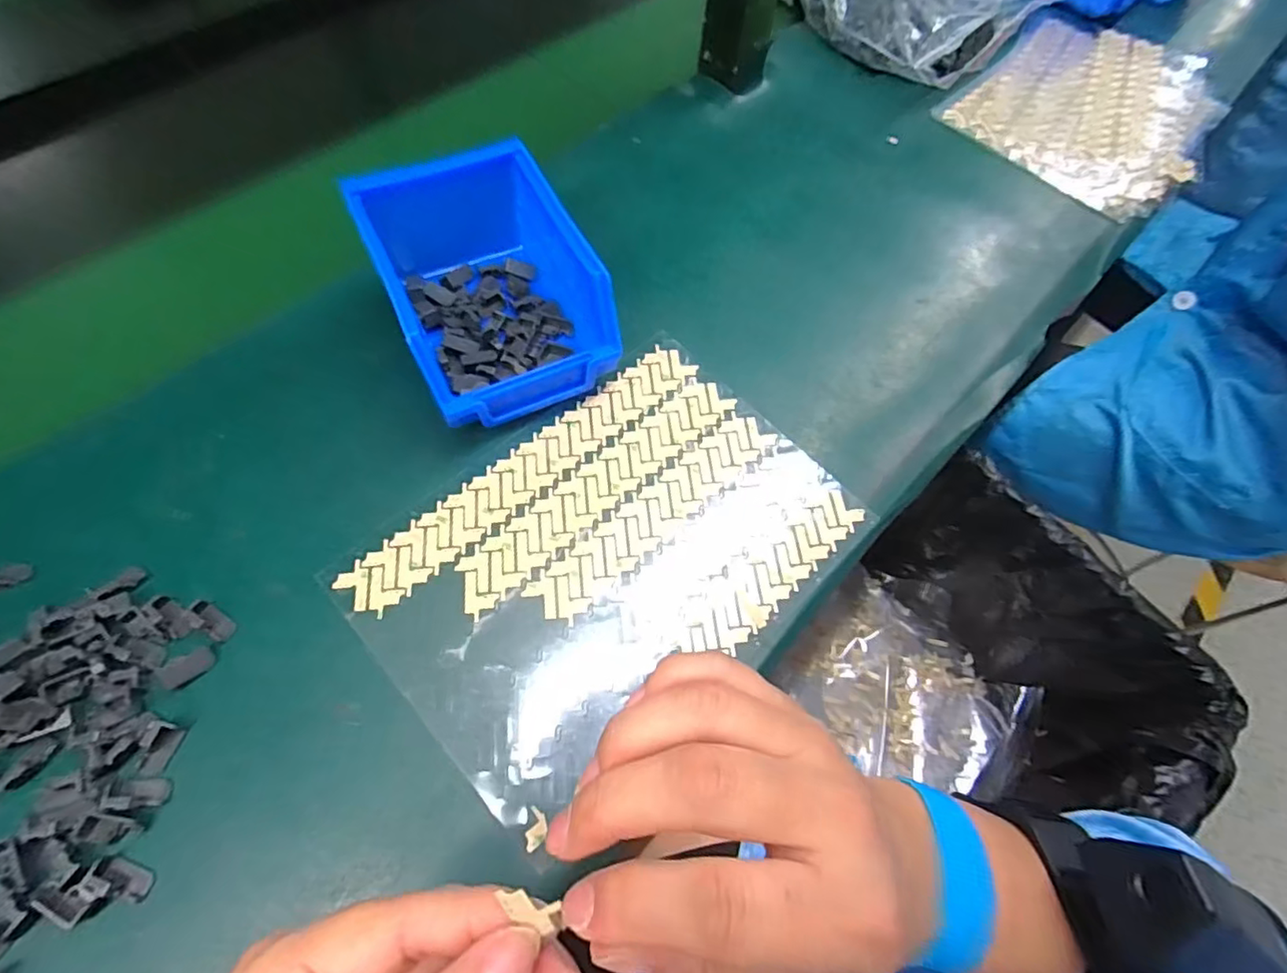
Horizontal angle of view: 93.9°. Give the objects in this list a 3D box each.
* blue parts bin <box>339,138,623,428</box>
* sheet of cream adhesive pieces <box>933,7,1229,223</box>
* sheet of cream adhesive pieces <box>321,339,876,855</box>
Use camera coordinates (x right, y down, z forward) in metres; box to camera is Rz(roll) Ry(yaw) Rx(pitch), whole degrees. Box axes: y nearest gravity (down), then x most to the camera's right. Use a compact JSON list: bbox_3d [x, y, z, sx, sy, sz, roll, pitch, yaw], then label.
[{"bbox_3d":[-0.091,-0.116,0.353,0.106,0.074,0.150,-23,66,-15],"label":"blue parts bin"},{"bbox_3d":[0.412,-0.354,0.550,0.192,0.008,0.287,38,66,16],"label":"sheet of cream adhesive pieces"},{"bbox_3d":[-0.013,0.034,0.326,0.246,0.004,0.173,-39,73,-20],"label":"sheet of cream adhesive pieces"}]

